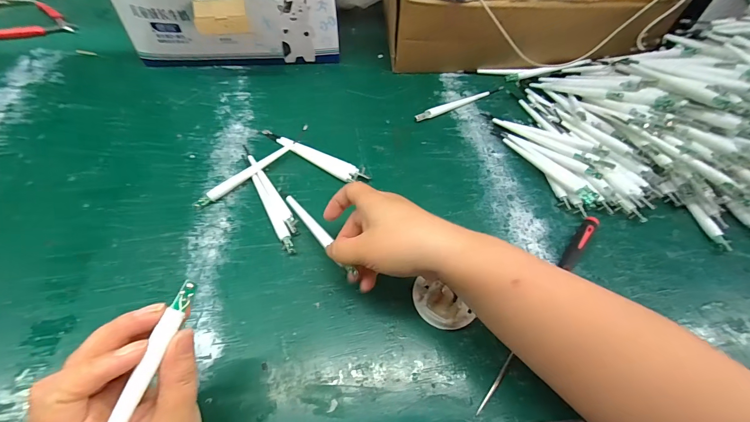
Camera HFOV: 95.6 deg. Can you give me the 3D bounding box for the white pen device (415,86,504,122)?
[{"bbox_3d":[0.123,-0.156,0.491,0.155,0.008,0.014,-26,62,-20],"label":"white pen device"}]

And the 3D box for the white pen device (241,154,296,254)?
[{"bbox_3d":[-0.120,-0.014,0.379,0.012,0.008,0.152,-23,61,-18],"label":"white pen device"}]

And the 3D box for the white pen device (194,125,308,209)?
[{"bbox_3d":[-0.139,-0.055,0.406,0.015,0.010,0.165,36,61,18],"label":"white pen device"}]

